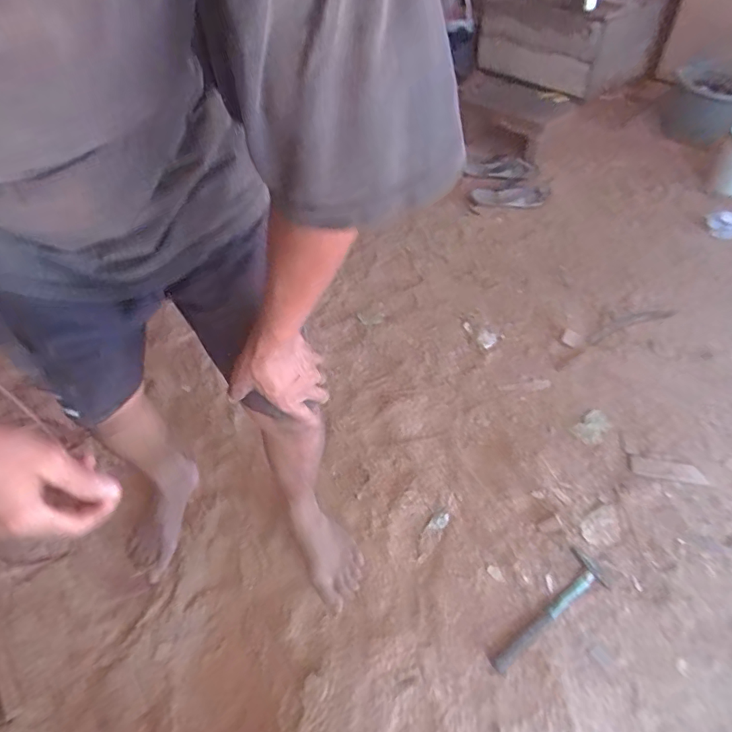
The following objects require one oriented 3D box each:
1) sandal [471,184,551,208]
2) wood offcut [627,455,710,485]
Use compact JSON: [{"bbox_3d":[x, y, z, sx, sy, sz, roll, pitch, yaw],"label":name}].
[{"bbox_3d":[0.464,-0.551,1.601,0.242,0.042,0.111,18,55,39],"label":"sandal"},{"bbox_3d":[0.605,0.208,1.002,0.142,0.006,0.046,7,51,13],"label":"wood offcut"}]

